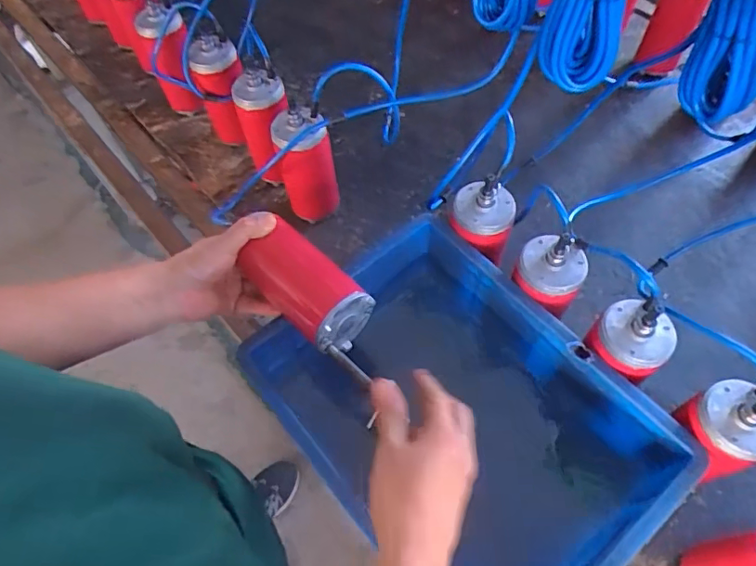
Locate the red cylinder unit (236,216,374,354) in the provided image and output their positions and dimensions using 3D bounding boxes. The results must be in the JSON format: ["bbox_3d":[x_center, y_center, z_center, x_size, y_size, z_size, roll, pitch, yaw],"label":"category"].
[{"bbox_3d":[-0.077,0.002,0.555,0.141,0.072,0.069,39,68,19],"label":"red cylinder unit"}]

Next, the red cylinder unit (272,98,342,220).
[{"bbox_3d":[-0.104,-0.164,0.781,0.076,0.190,0.066,-18,60,-8],"label":"red cylinder unit"}]

